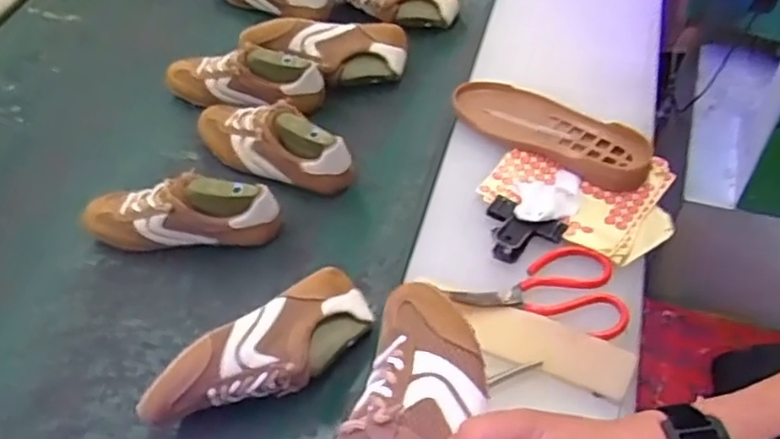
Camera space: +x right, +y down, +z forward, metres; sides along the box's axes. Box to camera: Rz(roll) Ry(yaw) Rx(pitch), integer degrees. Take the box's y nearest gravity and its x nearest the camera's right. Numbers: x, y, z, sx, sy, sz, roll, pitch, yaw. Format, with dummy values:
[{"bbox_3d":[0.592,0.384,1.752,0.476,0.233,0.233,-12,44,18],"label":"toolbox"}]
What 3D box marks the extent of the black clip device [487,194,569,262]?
[{"bbox_3d":[0.141,0.013,0.740,0.087,0.021,0.074,27,58,24],"label":"black clip device"}]

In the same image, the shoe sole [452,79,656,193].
[{"bbox_3d":[0.195,-0.114,0.825,0.259,0.027,0.080,28,58,25],"label":"shoe sole"}]

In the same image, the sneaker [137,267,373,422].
[{"bbox_3d":[-0.128,0.142,0.683,0.234,0.081,0.077,-32,54,-21],"label":"sneaker"}]

